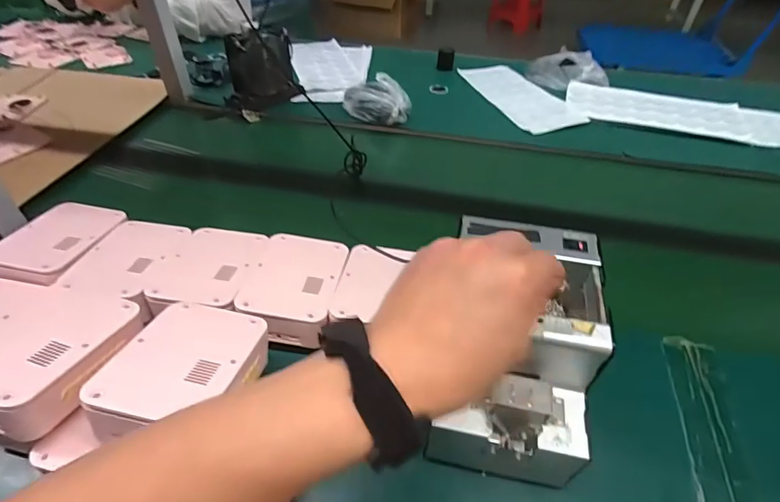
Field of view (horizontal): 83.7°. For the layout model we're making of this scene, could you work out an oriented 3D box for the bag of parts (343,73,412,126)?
[{"bbox_3d":[-0.027,-0.301,0.845,0.126,0.086,0.076,27,50,24],"label":"bag of parts"}]

